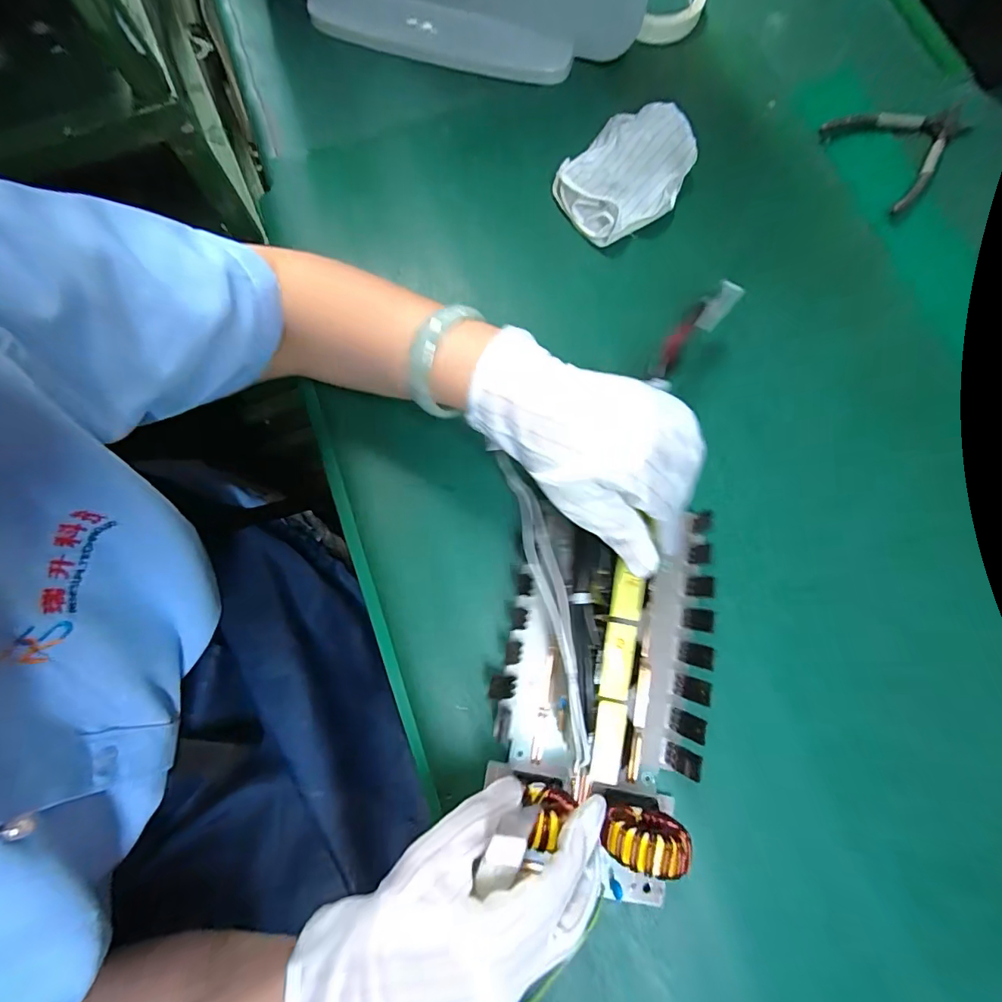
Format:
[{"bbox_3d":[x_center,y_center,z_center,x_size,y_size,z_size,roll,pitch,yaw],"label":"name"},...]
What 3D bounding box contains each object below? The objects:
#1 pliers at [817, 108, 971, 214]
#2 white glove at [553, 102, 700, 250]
[{"bbox_3d":[0.382,-0.341,0.433,0.130,0.008,0.105,-34,80,-8],"label":"pliers"},{"bbox_3d":[0.110,-0.286,0.401,0.090,0.033,0.120,40,80,7],"label":"white glove"}]

